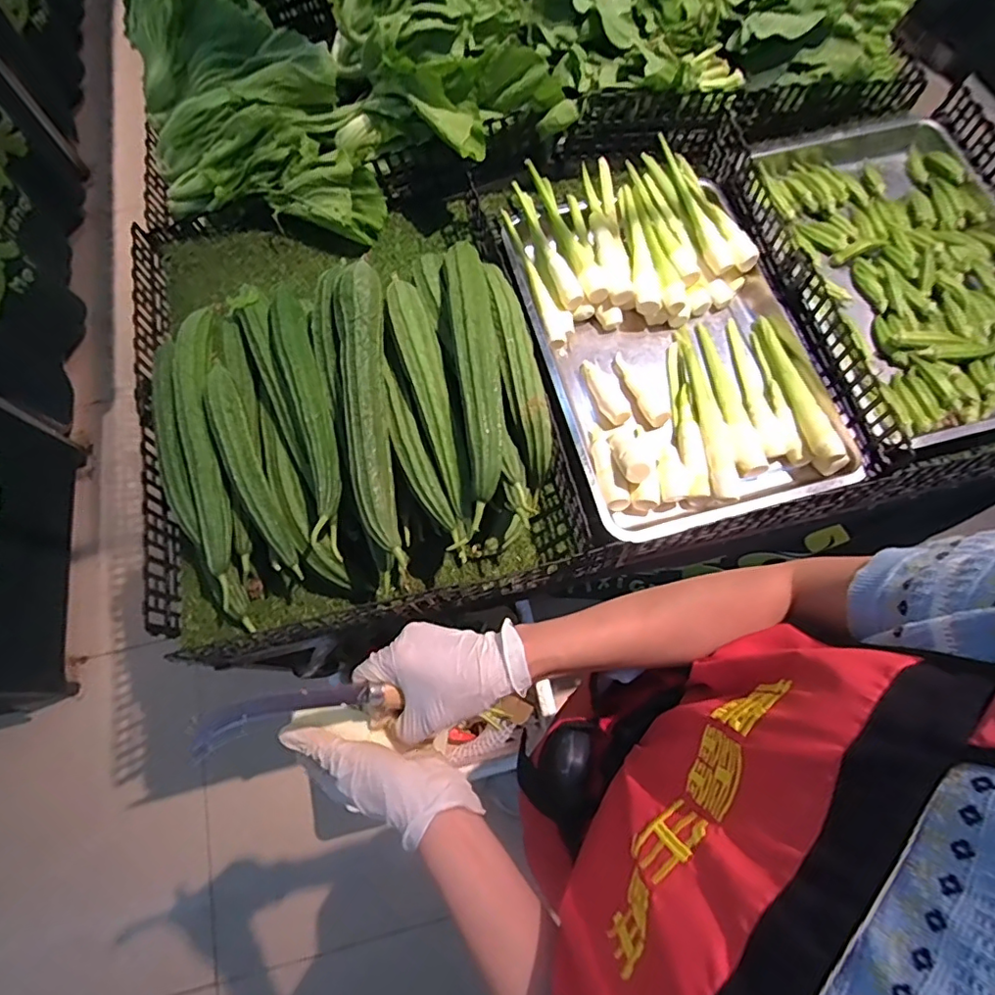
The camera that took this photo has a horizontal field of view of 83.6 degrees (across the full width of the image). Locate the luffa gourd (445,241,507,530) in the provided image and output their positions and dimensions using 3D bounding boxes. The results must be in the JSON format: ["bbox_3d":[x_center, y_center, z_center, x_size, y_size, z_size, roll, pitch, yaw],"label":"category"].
[{"bbox_3d":[-0.024,-0.167,0.698,0.060,0.088,0.397,-7,70,-1],"label":"luffa gourd"}]

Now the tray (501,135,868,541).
[{"bbox_3d":[0.254,-0.269,0.888,0.391,0.116,0.650,-16,71,-5],"label":"tray"}]

